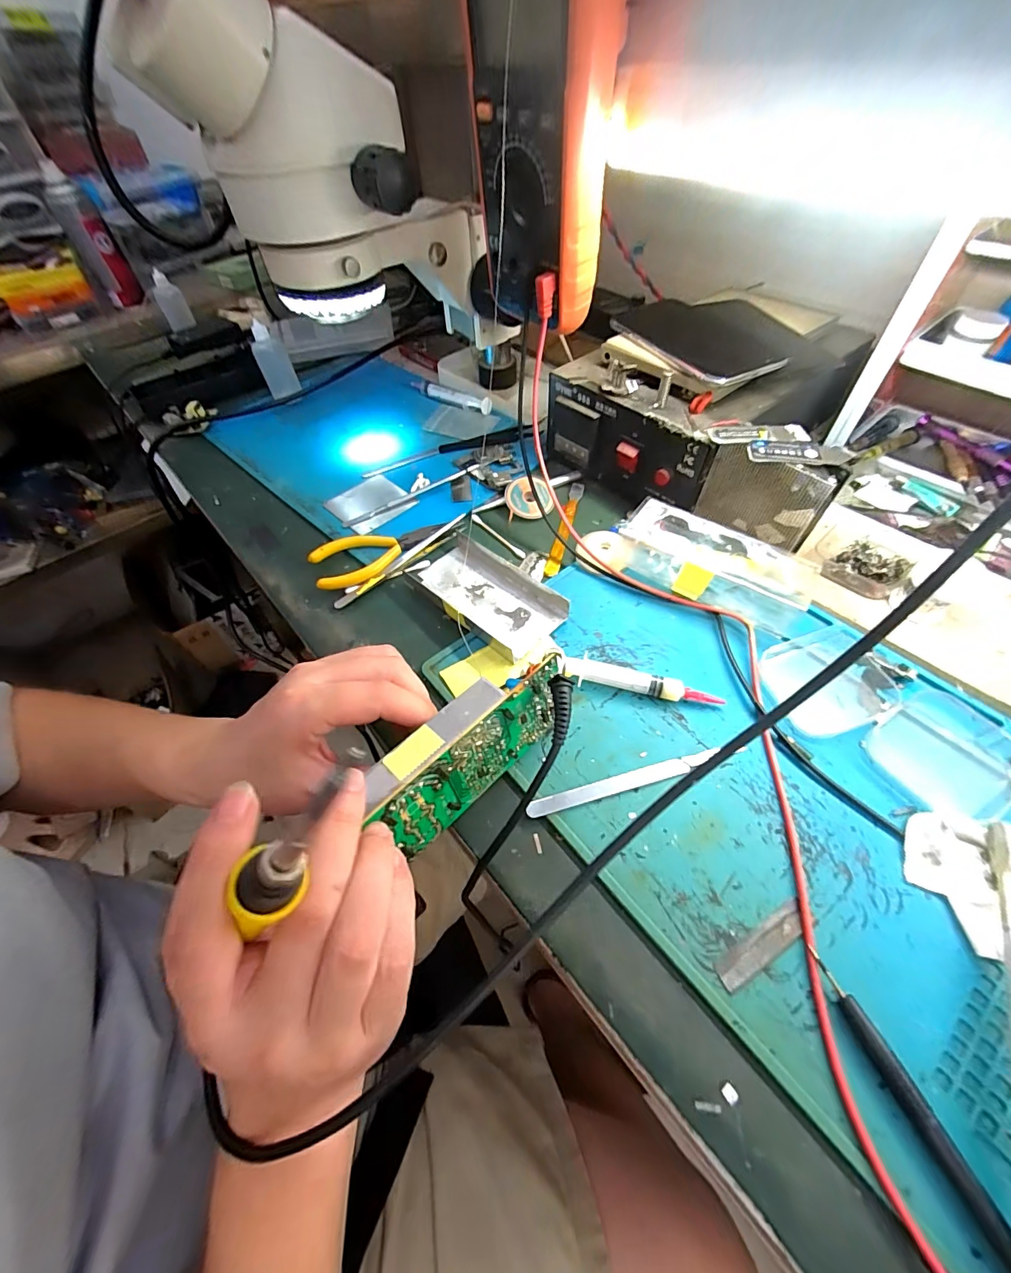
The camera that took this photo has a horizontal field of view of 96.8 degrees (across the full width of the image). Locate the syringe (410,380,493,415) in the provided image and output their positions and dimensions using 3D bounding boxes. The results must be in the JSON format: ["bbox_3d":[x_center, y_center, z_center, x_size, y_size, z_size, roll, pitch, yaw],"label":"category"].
[{"bbox_3d":[-0.068,-0.281,0.524,0.120,0.015,0.020,28,61,22],"label":"syringe"}]

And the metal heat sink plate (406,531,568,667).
[{"bbox_3d":[-0.018,-0.037,0.347,0.126,0.018,0.068,34,64,25],"label":"metal heat sink plate"}]

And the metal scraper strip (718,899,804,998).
[{"bbox_3d":[0.122,0.146,0.211,0.053,0.004,0.013,-27,57,-14],"label":"metal scraper strip"}]

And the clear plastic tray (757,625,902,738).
[{"bbox_3d":[0.209,0.027,0.290,0.074,0.007,0.066,-14,55,-6],"label":"clear plastic tray"}]

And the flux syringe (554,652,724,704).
[{"bbox_3d":[0.086,0.030,0.293,0.103,0.015,0.012,10,56,11],"label":"flux syringe"}]

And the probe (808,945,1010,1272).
[{"bbox_3d":[0.166,0.195,0.169,0.009,0.009,0.133,-19,55,-9],"label":"probe"}]

